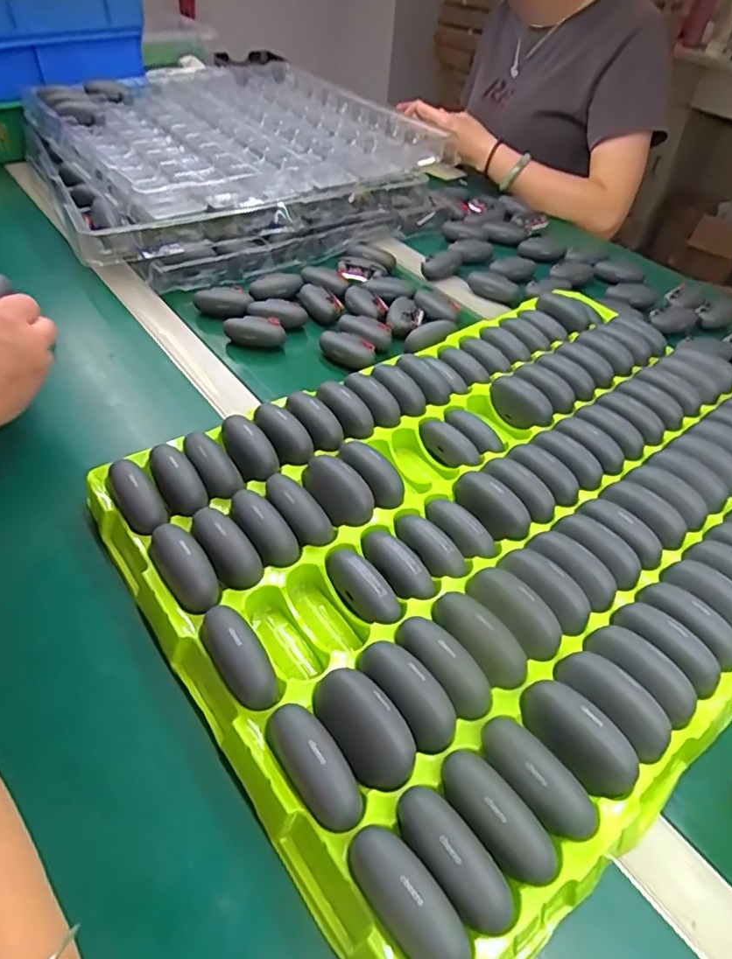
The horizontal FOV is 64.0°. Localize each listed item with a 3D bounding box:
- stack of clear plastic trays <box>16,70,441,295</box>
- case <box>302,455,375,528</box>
[{"bbox_3d":[-0.215,-0.462,0.830,0.455,0.105,0.459,-22,51,-25],"label":"stack of clear plastic trays"},{"bbox_3d":[-0.021,0.007,0.442,0.034,0.026,0.064,-20,50,-24],"label":"case"}]

